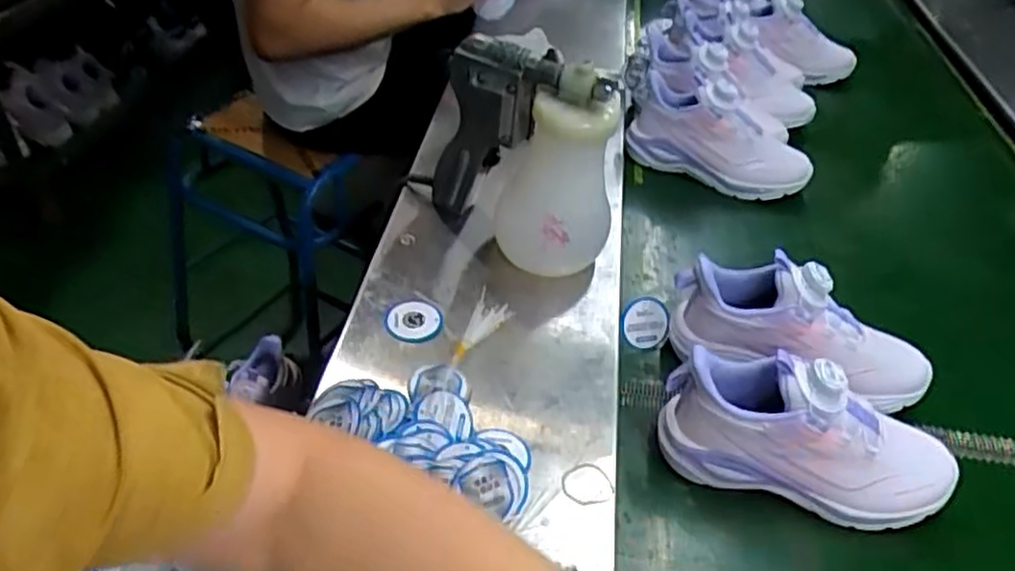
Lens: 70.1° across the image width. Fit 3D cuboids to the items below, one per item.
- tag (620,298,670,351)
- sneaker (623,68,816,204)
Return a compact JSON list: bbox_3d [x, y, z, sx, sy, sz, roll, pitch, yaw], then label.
[{"bbox_3d":[0.127,0.035,0.670,0.046,0.048,0.010,12,8,-15],"label":"tag"},{"bbox_3d":[0.253,-0.178,0.850,0.212,0.103,0.082,21,44,15],"label":"sneaker"}]

